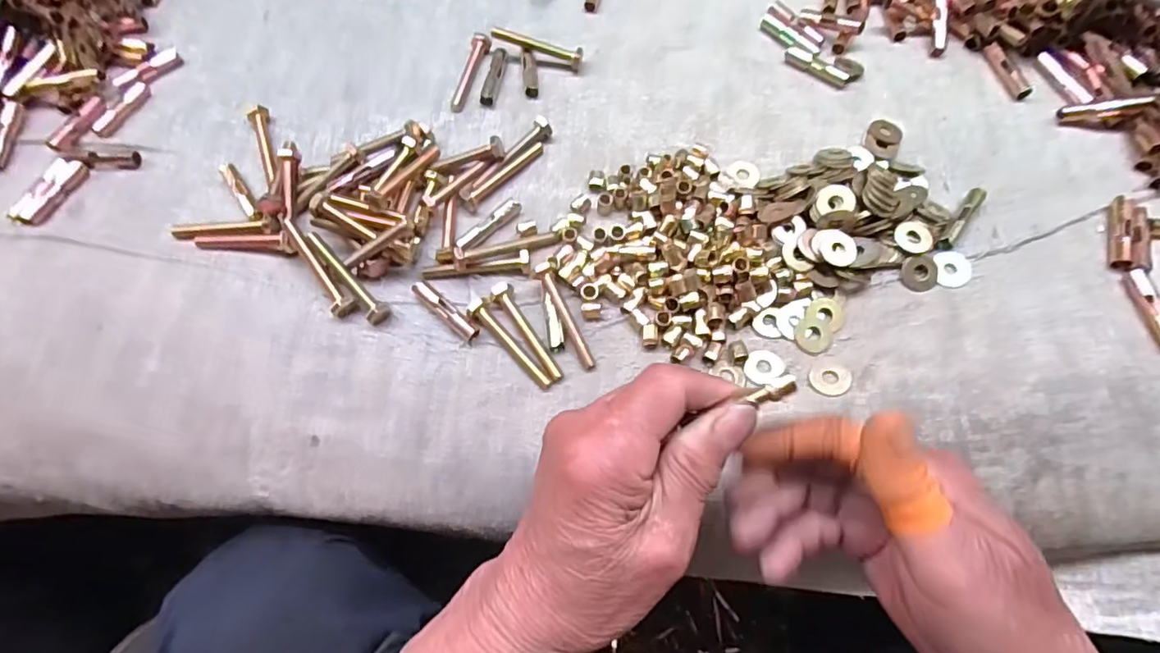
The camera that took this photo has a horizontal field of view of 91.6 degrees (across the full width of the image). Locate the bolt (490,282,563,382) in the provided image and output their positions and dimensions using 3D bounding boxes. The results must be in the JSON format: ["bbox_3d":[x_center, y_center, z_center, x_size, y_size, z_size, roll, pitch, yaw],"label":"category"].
[{"bbox_3d":[-0.031,0.003,0.320,0.012,0.012,0.064,-29,68,-11],"label":"bolt"}]

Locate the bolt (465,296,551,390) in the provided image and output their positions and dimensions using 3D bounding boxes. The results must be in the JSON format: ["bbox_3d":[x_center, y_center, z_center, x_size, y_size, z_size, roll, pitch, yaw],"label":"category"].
[{"bbox_3d":[-0.041,0.009,0.317,0.011,0.009,0.067,-39,70,-15],"label":"bolt"}]

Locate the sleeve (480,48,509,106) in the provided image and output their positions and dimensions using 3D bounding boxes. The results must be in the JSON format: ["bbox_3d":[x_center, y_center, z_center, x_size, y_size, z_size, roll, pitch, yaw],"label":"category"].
[{"bbox_3d":[-0.058,-0.172,0.385,0.011,0.007,0.051,10,66,6],"label":"sleeve"}]

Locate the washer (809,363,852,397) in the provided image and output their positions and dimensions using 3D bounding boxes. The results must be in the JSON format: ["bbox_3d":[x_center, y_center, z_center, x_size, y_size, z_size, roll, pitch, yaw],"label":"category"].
[{"bbox_3d":[0.137,0.029,0.307,0.022,0.004,0.019,-24,67,-9],"label":"washer"}]

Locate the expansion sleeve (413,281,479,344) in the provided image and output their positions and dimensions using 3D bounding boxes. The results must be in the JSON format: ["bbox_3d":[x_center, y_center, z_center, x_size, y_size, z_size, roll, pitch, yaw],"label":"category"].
[{"bbox_3d":[-0.078,-0.009,0.325,0.047,0.008,0.011,40,73,17],"label":"expansion sleeve"}]

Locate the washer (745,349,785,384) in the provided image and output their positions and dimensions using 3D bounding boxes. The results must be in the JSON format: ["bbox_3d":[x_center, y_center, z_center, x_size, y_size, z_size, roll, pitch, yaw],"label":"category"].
[{"bbox_3d":[0.103,0.022,0.314,0.022,0.004,0.018,-29,68,-11],"label":"washer"}]

